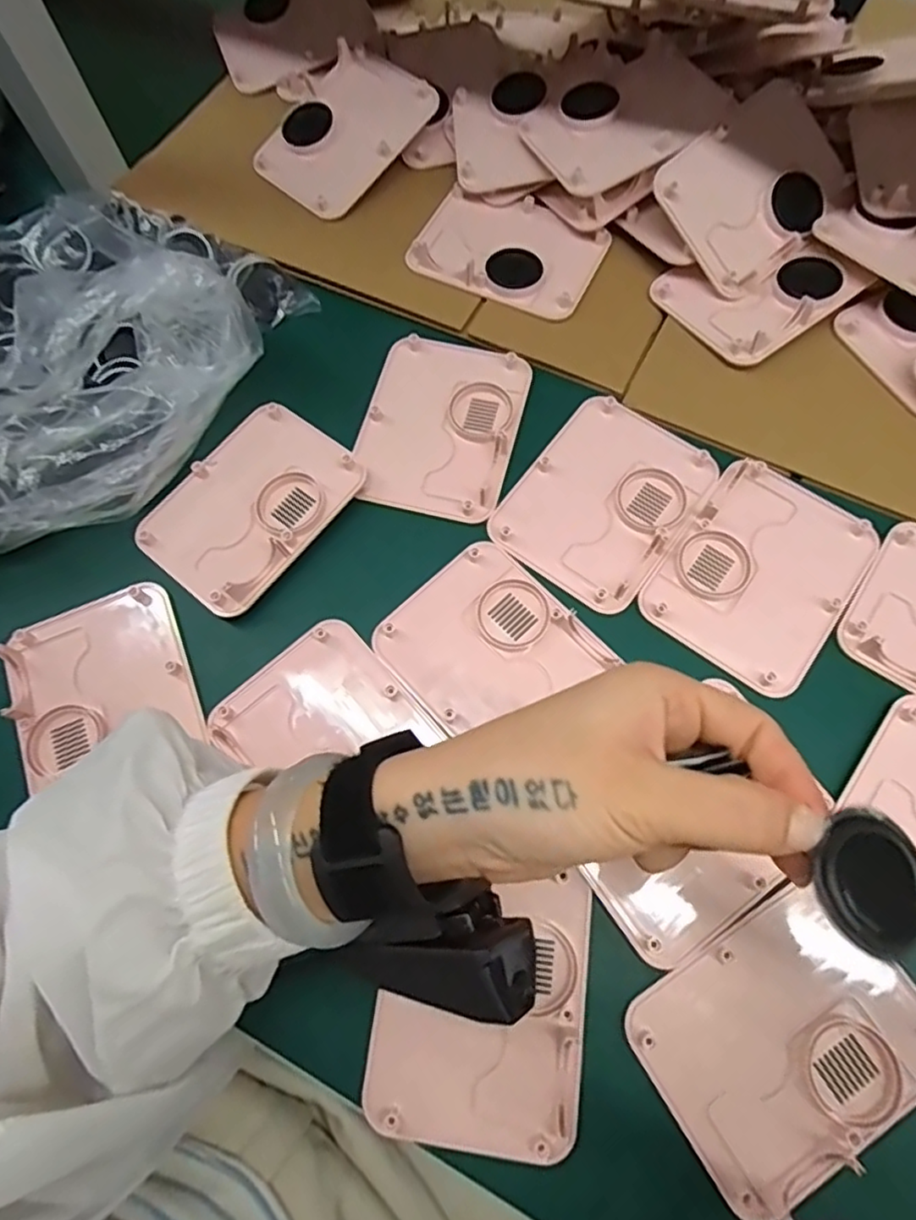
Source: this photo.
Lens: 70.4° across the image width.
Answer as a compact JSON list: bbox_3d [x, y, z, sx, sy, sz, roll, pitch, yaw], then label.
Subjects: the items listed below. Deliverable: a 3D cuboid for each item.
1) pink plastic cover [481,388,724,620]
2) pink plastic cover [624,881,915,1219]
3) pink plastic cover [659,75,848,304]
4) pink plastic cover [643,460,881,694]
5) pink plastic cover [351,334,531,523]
[{"bbox_3d":[0.089,-0.068,0.394,0.096,0.009,0.124,35,74,14],"label":"pink plastic cover"},{"bbox_3d":[0.150,0.197,0.295,0.120,0.010,0.096,-32,72,-10],"label":"pink plastic cover"},{"bbox_3d":[0.199,-0.279,0.428,0.124,0.010,0.096,-40,97,-3],"label":"pink plastic cover"},{"bbox_3d":[0.174,-0.022,0.373,0.095,0.006,0.121,35,74,14],"label":"pink plastic cover"},{"bbox_3d":[-0.011,-0.118,0.417,0.094,0.009,0.125,13,70,7],"label":"pink plastic cover"}]

